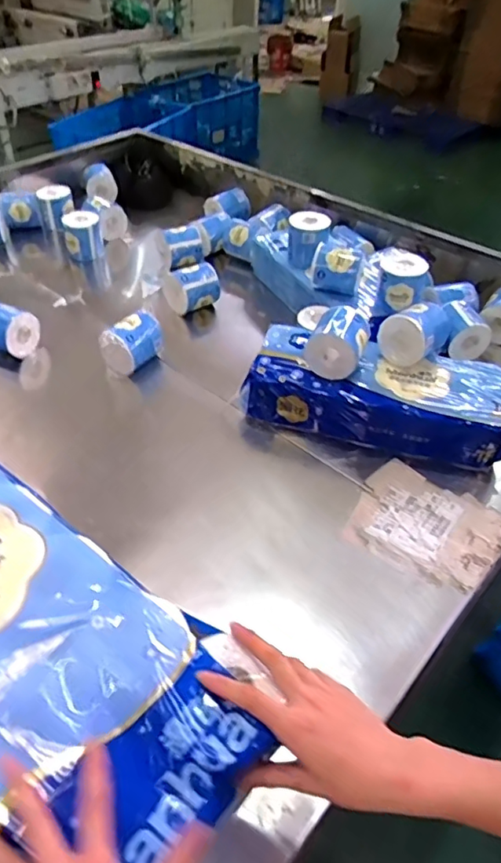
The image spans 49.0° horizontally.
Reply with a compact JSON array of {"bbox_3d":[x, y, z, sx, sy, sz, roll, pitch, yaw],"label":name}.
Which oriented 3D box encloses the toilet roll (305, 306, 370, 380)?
[{"bbox_3d":[0.174,-0.184,1.103,0.116,0.113,0.110,10,46,9],"label":"toilet roll"}]

